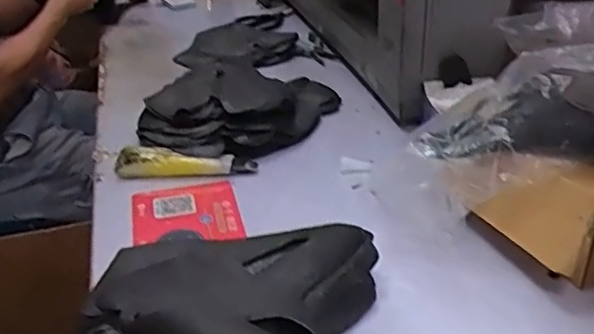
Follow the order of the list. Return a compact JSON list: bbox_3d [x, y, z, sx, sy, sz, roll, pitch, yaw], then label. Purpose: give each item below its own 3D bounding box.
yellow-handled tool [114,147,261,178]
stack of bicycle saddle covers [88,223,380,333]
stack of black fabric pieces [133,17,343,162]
[{"bbox_3d":[-0.138,-0.007,0.776,0.166,0.037,0.026,-4,29,-1],"label":"yellow-handled tool"},{"bbox_3d":[-0.049,0.116,0.503,0.236,0.085,0.202,-3,29,0],"label":"stack of bicycle saddle covers"},{"bbox_3d":[-0.078,-0.172,1.041,0.272,0.068,0.593,-2,29,2],"label":"stack of black fabric pieces"}]

